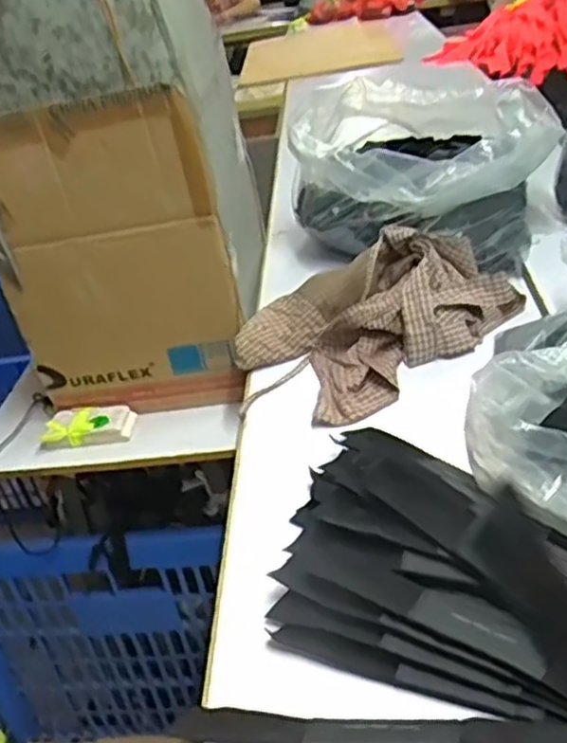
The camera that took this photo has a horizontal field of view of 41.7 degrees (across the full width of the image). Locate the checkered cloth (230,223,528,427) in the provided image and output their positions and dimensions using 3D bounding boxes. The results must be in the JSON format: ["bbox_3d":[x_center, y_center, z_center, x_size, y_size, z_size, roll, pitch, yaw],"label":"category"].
[{"bbox_3d":[0.113,-0.087,0.986,0.363,0.131,0.236,-28,35,-27],"label":"checkered cloth"}]

